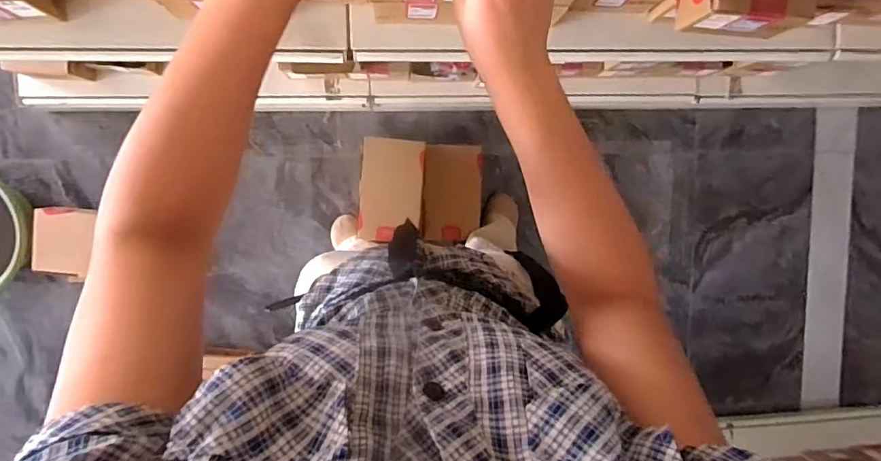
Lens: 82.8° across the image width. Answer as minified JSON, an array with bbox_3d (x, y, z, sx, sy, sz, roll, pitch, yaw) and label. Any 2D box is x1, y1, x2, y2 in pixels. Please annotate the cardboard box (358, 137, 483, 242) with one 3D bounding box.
[{"bbox_3d":[-0.046,-0.106,1.368,0.329,0.212,0.266,3,95,-3],"label":"cardboard box"}]

